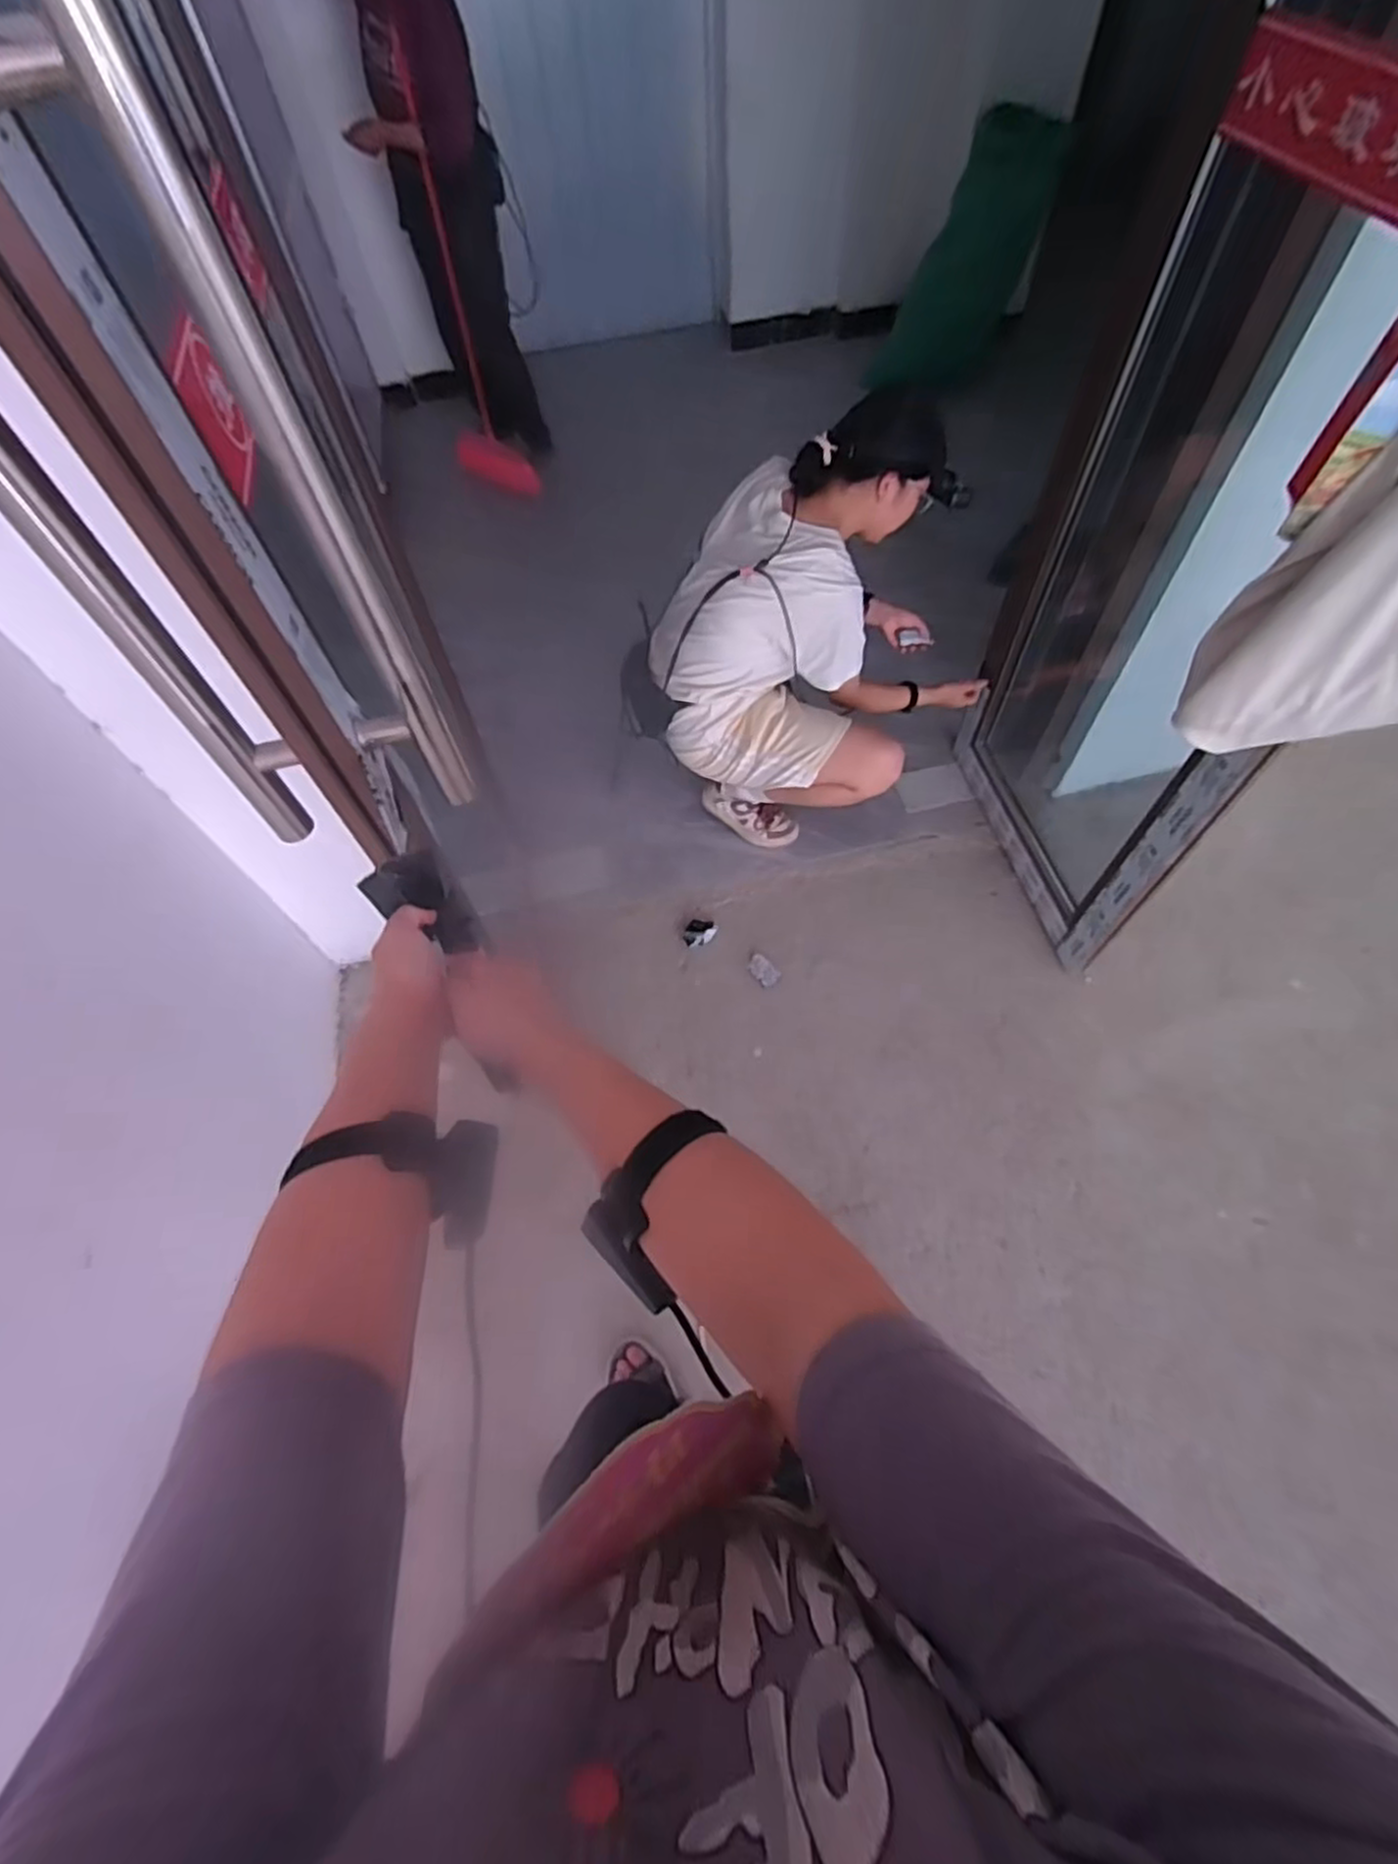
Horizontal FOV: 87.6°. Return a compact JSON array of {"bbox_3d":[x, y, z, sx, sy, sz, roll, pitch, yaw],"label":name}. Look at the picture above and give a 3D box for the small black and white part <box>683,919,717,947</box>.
[{"bbox_3d":[0.003,0.004,1.678,0.071,0.024,0.068,0,62,0],"label":"small black and white part"}]

